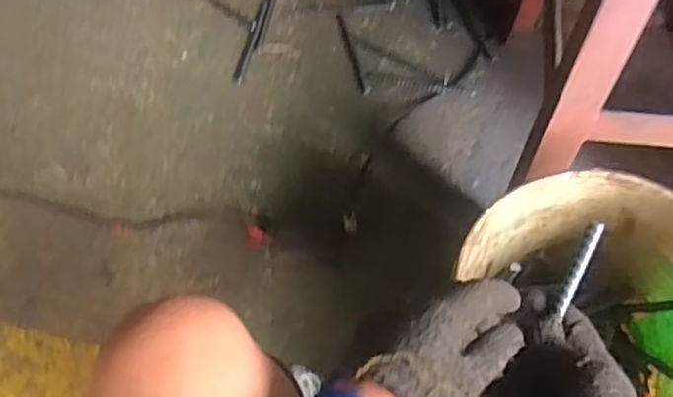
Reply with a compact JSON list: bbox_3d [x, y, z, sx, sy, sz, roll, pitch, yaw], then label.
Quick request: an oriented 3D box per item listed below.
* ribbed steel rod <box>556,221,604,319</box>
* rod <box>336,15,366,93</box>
[{"bbox_3d":[0.194,0.056,0.546,0.011,0.009,0.079,24,91,16],"label":"ribbed steel rod"},{"bbox_3d":[0.027,-0.271,1.265,0.013,0.012,0.177,-15,63,-2],"label":"rod"}]

